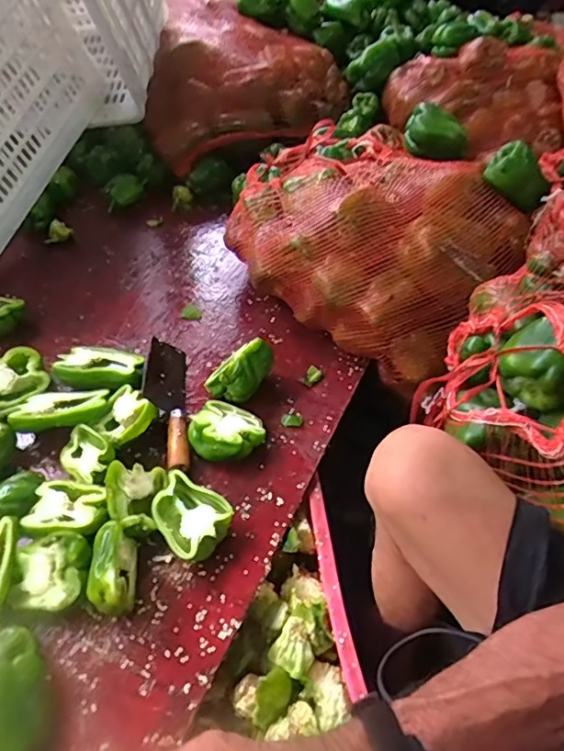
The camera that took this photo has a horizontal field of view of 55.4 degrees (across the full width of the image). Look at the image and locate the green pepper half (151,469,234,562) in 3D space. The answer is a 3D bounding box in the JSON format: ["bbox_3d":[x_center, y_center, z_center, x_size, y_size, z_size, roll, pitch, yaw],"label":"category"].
[{"bbox_3d":[-0.110,0.167,0.635,0.104,0.034,0.080,32,57,28],"label":"green pepper half"}]

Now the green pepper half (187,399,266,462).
[{"bbox_3d":[-0.073,0.076,0.711,0.091,0.046,0.089,-2,48,2],"label":"green pepper half"}]

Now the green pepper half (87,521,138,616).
[{"bbox_3d":[-0.182,0.208,0.576,0.041,0.069,0.088,-4,48,0],"label":"green pepper half"}]

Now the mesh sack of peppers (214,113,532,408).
[{"bbox_3d":[0.135,-0.217,0.842,0.424,0.217,0.313,27,55,25],"label":"mesh sack of peppers"}]

